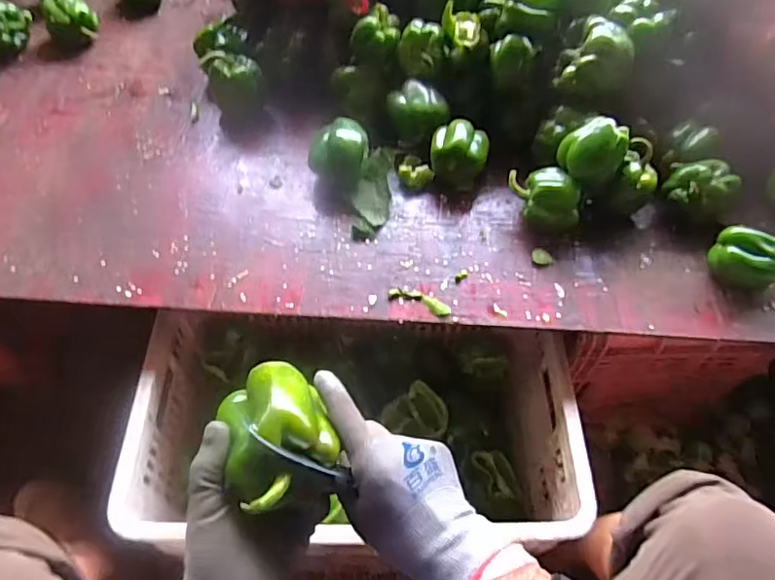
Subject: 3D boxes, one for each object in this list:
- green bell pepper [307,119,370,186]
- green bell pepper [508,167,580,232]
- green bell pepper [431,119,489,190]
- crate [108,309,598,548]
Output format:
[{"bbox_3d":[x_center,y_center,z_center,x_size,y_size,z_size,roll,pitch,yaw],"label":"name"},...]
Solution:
[{"bbox_3d":[-0.065,-0.178,0.742,0.077,0.065,0.081,-1,60,-5],"label":"green bell pepper"},{"bbox_3d":[0.197,-0.113,0.708,0.064,0.065,0.089,-15,62,-12],"label":"green bell pepper"},{"bbox_3d":[0.093,-0.178,0.748,0.077,0.064,0.071,8,60,0],"label":"green bell pepper"},{"bbox_3d":[-0.042,0.168,0.758,0.511,0.254,0.323,2,60,-3],"label":"crate"}]

